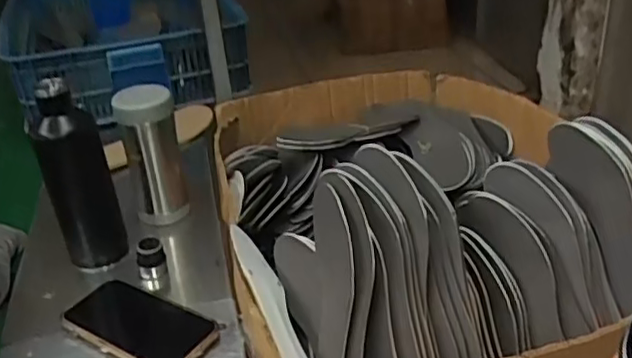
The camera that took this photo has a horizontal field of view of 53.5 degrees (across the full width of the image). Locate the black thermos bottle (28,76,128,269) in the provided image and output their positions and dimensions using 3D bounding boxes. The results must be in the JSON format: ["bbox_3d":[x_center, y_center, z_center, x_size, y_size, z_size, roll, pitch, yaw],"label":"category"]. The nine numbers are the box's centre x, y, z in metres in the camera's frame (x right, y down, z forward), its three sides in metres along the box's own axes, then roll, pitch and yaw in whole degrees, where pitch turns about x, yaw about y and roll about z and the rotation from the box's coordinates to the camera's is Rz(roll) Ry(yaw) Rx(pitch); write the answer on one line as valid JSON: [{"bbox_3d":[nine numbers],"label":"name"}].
[{"bbox_3d":[-0.266,-0.001,0.701,0.068,0.216,0.059,-16,32,-17],"label":"black thermos bottle"}]

